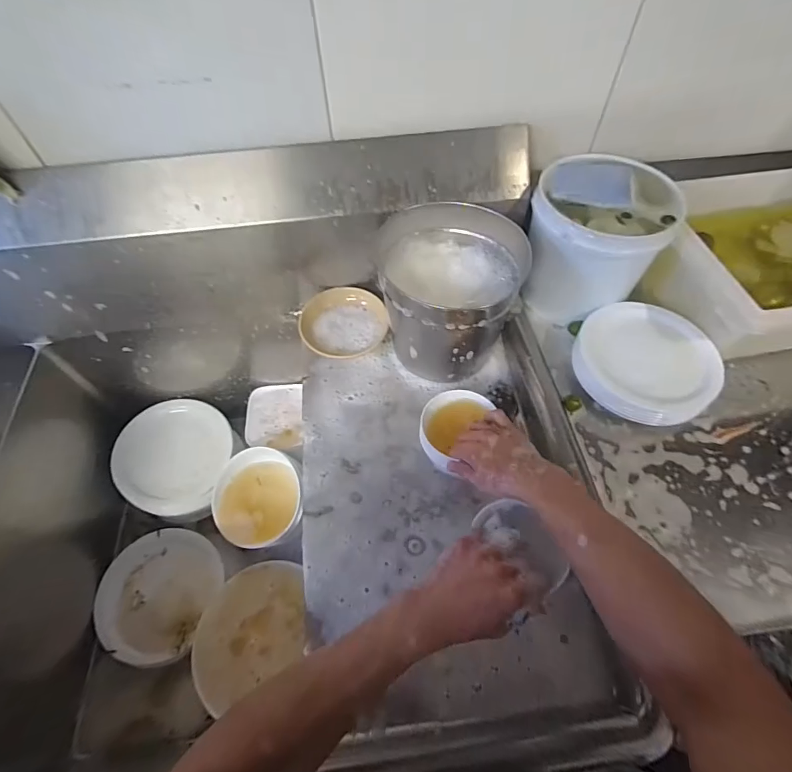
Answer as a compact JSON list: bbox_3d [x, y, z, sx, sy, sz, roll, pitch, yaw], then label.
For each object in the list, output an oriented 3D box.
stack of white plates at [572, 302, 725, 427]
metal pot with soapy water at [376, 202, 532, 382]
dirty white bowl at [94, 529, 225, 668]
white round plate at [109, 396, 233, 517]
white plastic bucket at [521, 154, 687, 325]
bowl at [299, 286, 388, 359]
[{"bbox_3d":[0.355,-0.032,0.614,0.176,0.054,0.174,0,59,1],"label":"stack of white plates"},{"bbox_3d":[0.081,-0.131,0.651,0.190,0.185,0.197,0,59,0],"label":"metal pot with soapy water"},{"bbox_3d":[-0.451,0.392,0.816,0.201,0.050,0.218,0,59,0],"label":"dirty white bowl"},{"bbox_3d":[-0.450,0.134,0.858,0.219,0.040,0.217,0,59,0],"label":"white round plate"},{"bbox_3d":[0.289,-0.212,0.649,0.179,0.172,0.158,15,60,9],"label":"white plastic bucket"},{"bbox_3d":[-0.086,-0.099,0.712,0.138,0.051,0.122,4,59,3],"label":"bowl"}]

